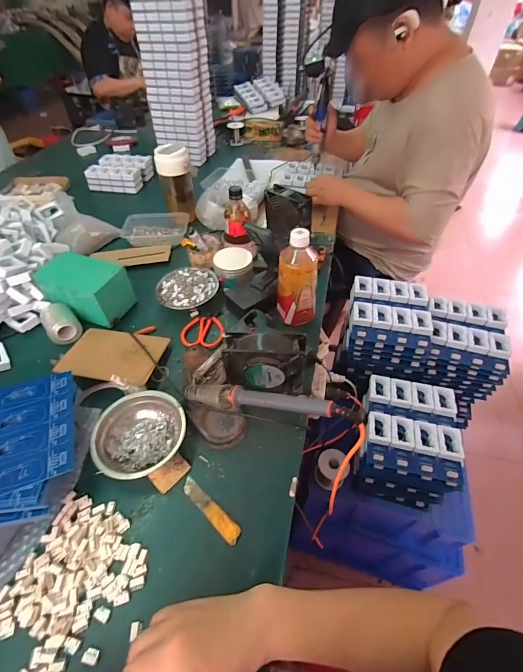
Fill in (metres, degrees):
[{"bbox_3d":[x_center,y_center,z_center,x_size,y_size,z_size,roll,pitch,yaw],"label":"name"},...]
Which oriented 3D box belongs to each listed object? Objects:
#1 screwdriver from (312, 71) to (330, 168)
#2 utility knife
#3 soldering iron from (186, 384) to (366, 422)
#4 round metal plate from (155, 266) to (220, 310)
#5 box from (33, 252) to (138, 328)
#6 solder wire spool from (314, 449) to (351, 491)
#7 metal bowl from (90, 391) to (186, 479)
[{"bbox_3d":[0.180,-0.629,0.994,0.031,0.260,0.039,15,50,15],"label":"screwdriver"},{"bbox_3d":[-0.068,0.225,0.426,0.102,0.006,0.020,34,58,28],"label":"utility knife"},{"bbox_3d":[-0.004,0.080,0.406,0.248,0.032,0.030,1,45,29],"label":"soldering iron"},{"bbox_3d":[-0.155,-0.105,0.683,0.125,0.011,0.126,-8,49,-4],"label":"round metal plate"},{"bbox_3d":[-0.354,-0.100,0.655,0.150,0.104,0.097,16,51,16],"label":"box"},{"bbox_3d":[0.155,0.295,0.722,0.064,0.070,0.062,-1,48,1],"label":"solder wire spool"},{"bbox_3d":[-0.175,0.143,0.476,0.126,0.039,0.119,-1,48,1],"label":"metal bowl"}]

